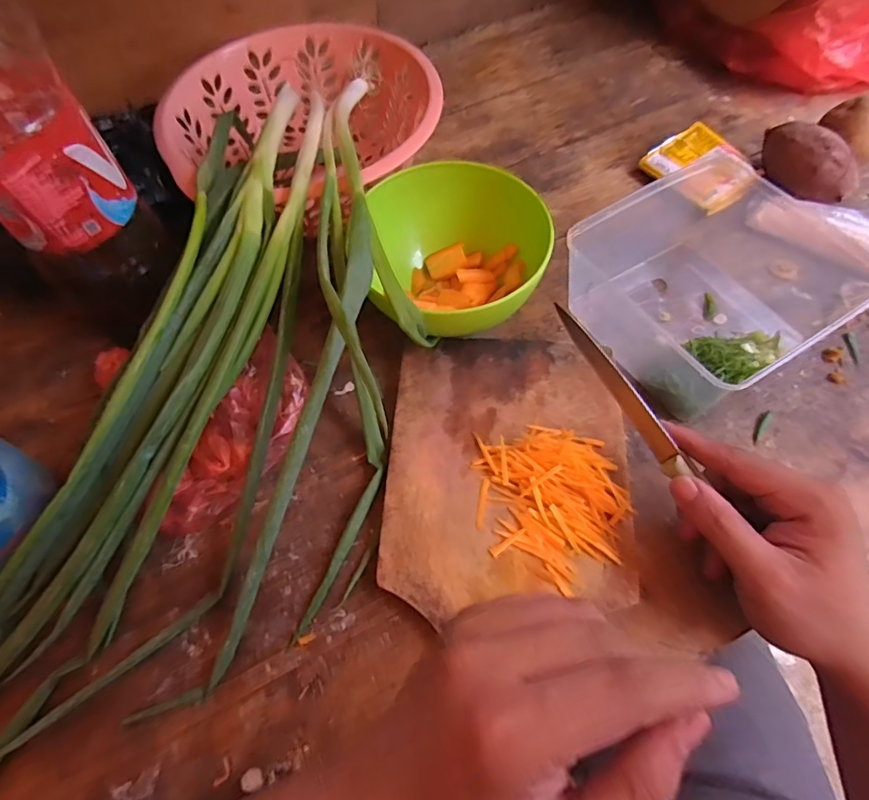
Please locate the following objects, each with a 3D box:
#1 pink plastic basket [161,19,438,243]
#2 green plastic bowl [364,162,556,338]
[{"bbox_3d":[-0.119,-0.243,0.485,0.247,0.093,0.223,-29,64,-13],"label":"pink plastic basket"},{"bbox_3d":[0.019,-0.124,0.421,0.149,0.076,0.124,-3,61,1],"label":"green plastic bowl"}]

